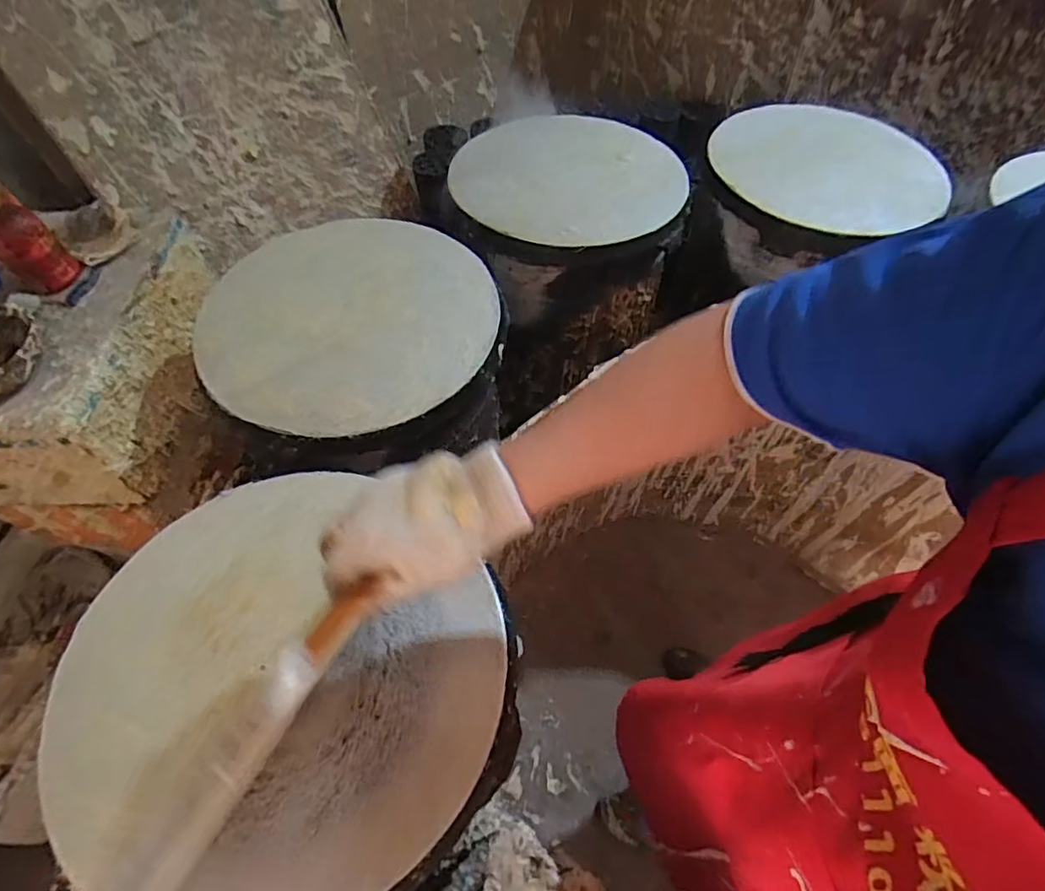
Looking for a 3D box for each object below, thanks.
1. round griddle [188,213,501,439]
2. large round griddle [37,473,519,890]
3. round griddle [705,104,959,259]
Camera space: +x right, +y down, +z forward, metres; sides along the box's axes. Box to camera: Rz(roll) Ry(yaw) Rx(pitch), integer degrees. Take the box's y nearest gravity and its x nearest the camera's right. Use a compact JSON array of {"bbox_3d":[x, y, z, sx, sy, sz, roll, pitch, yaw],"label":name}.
[{"bbox_3d":[-0.212,-0.168,0.738,0.361,0.043,0.363,1,56,-1],"label":"round griddle"},{"bbox_3d":[-0.204,0.206,0.493,0.371,0.031,0.339,1,56,-1],"label":"large round griddle"},{"bbox_3d":[0.490,-0.468,0.955,0.350,0.059,0.346,1,56,-1],"label":"round griddle"}]

